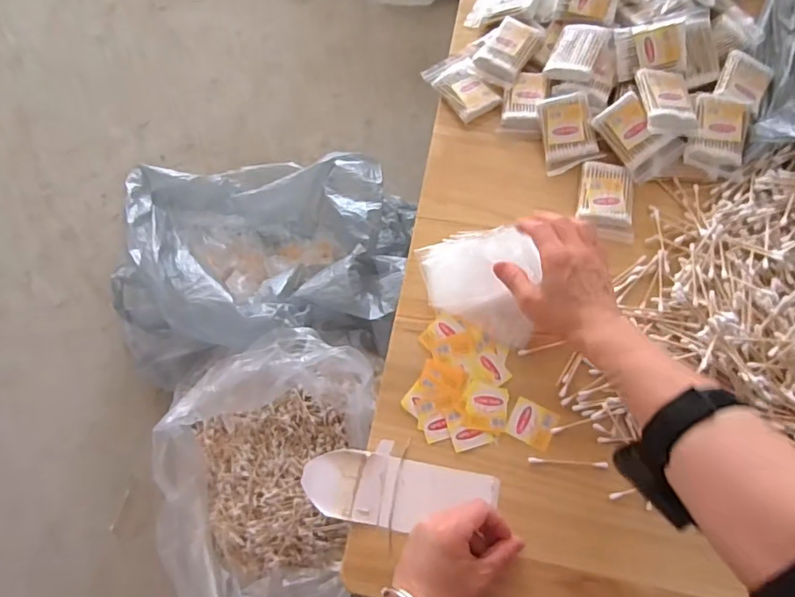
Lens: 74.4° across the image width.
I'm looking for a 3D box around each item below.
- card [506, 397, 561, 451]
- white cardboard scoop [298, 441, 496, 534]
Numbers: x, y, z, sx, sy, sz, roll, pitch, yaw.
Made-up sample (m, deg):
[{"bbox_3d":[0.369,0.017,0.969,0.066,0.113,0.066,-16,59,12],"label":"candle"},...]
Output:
[{"bbox_3d":[0.127,0.116,0.490,0.040,0.004,0.037,24,71,12],"label":"card"},{"bbox_3d":[0.001,0.173,0.479,0.171,0.009,0.068,9,68,6],"label":"white cardboard scoop"}]

